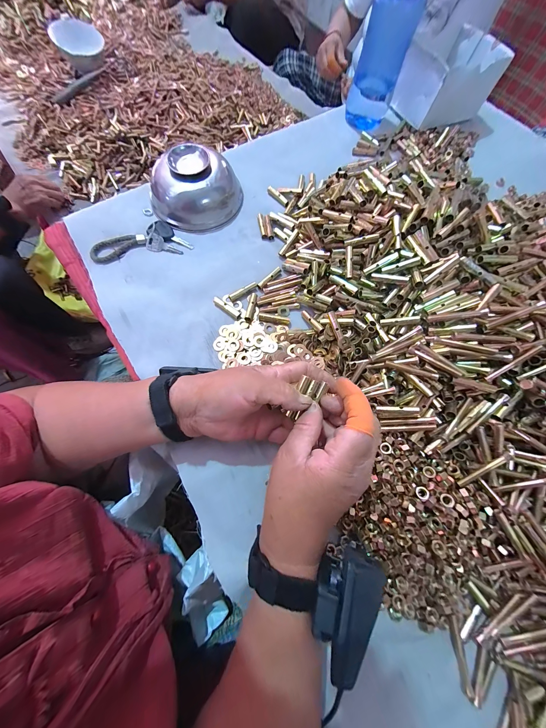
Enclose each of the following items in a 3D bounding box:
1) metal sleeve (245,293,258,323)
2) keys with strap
[{"bbox_3d":[-0.030,-0.078,0.336,0.011,0.010,0.044,10,72,2],"label":"metal sleeve"},{"bbox_3d":[-0.194,-0.172,0.356,0.129,0.012,0.060,-30,75,-10],"label":"keys with strap"}]

